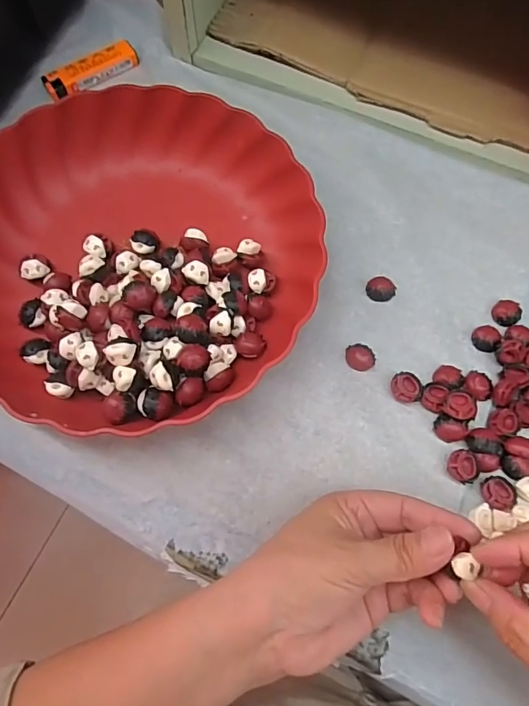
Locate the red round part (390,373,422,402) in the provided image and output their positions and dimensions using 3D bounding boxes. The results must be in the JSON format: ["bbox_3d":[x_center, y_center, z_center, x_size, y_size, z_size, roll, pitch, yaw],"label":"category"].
[{"bbox_3d":[0.094,0.023,0.312,0.019,0.010,0.018,0,71,0],"label":"red round part"}]

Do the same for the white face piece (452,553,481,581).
[{"bbox_3d":[0.095,0.100,0.220,0.010,0.004,0.010,0,71,0],"label":"white face piece"}]

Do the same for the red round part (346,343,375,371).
[{"bbox_3d":[0.066,0.003,0.320,0.019,0.007,0.019,0,71,0],"label":"red round part"}]

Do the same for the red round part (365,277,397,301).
[{"bbox_3d":[0.084,-0.046,0.338,0.021,0.007,0.018,22,72,7],"label":"red round part"}]

